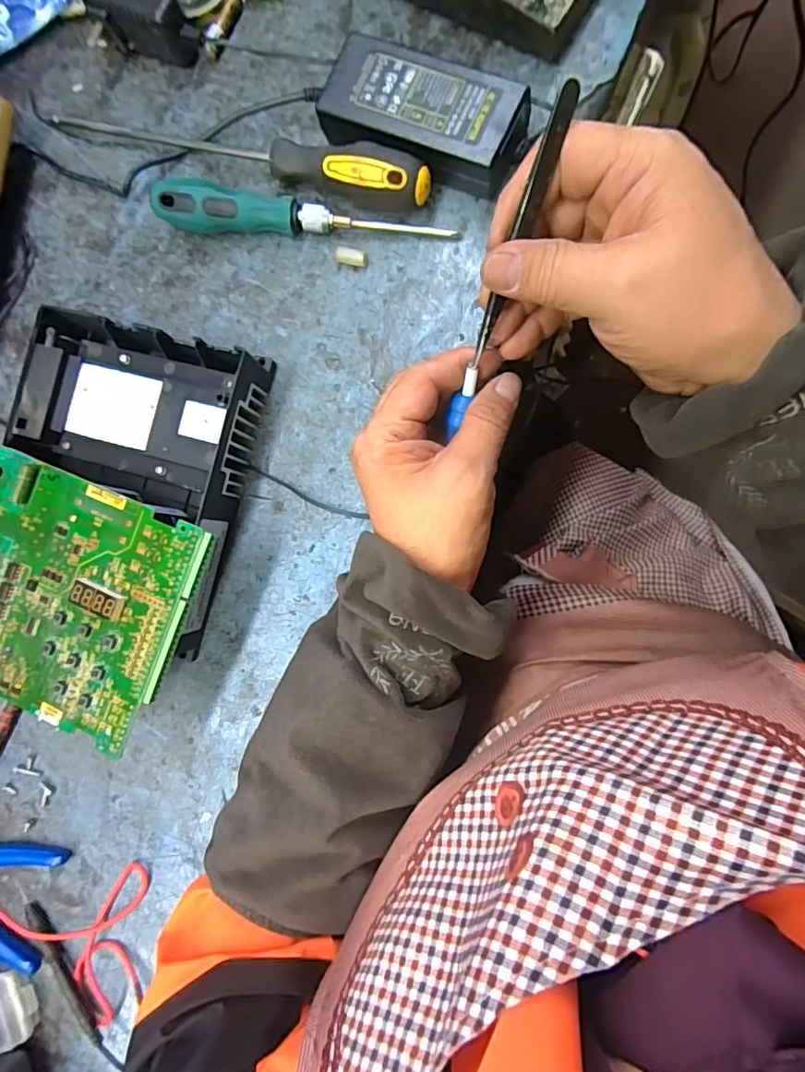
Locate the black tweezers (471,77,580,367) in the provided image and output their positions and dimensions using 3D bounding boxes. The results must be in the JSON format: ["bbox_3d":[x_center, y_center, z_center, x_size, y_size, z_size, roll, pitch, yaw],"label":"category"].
[{"bbox_3d":[0.051,-0.131,0.239,0.007,0.007,0.115,26,131,8],"label":"black tweezers"}]

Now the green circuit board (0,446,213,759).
[{"bbox_3d":[-0.222,0.030,0.320,0.194,0.019,0.138,21,88,8],"label":"green circuit board"}]

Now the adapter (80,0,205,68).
[{"bbox_3d":[-0.178,-0.361,0.377,0.082,0.038,0.027,25,88,8],"label":"adapter"}]

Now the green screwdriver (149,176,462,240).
[{"bbox_3d":[-0.067,-0.209,0.352,0.196,0.033,0.024,9,86,8],"label":"green screwdriver"}]

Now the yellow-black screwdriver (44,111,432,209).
[{"bbox_3d":[-0.123,-0.270,0.363,0.300,0.035,0.030,23,88,8],"label":"yellow-black screwdriver"}]

